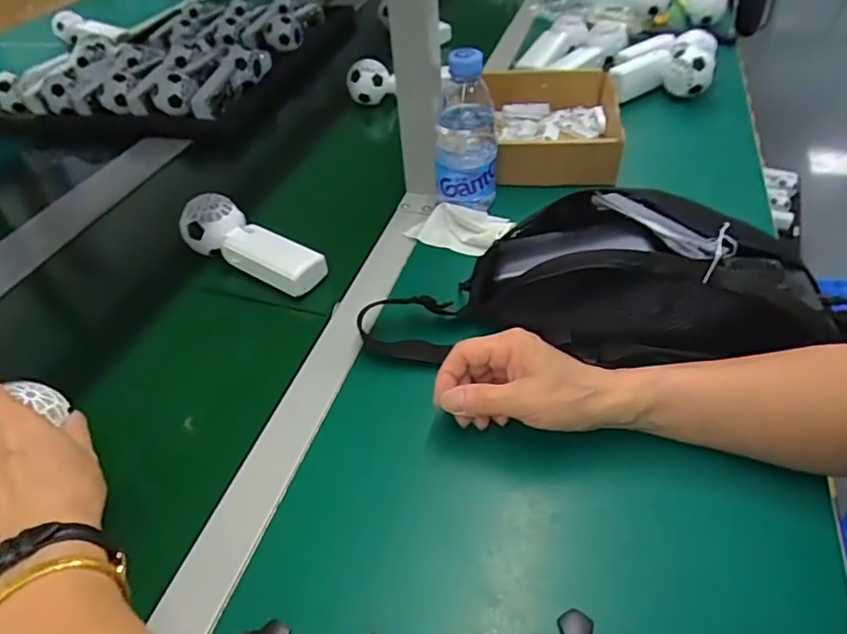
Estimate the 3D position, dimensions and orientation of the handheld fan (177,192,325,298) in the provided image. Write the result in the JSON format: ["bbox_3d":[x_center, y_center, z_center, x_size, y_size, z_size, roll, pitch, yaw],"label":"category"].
[{"bbox_3d":[-0.169,-0.071,0.550,0.160,0.067,0.048,21,50,25],"label":"handheld fan"}]

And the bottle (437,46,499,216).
[{"bbox_3d":[0.043,-0.184,0.565,0.064,0.165,0.069,-1,45,6],"label":"bottle"}]

